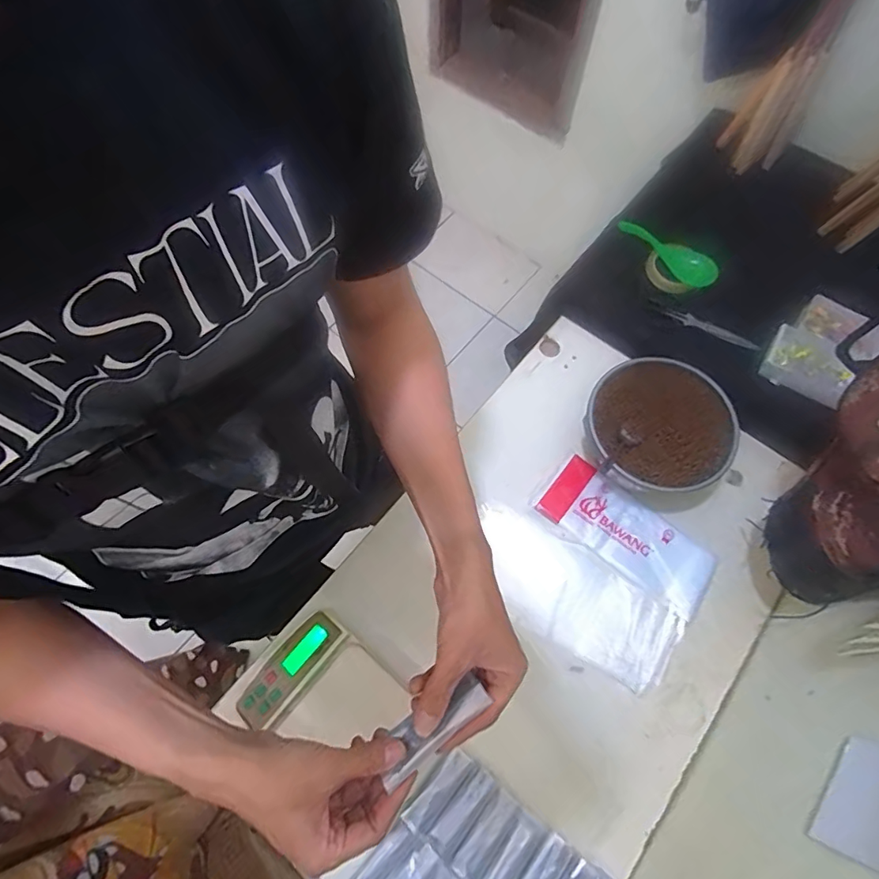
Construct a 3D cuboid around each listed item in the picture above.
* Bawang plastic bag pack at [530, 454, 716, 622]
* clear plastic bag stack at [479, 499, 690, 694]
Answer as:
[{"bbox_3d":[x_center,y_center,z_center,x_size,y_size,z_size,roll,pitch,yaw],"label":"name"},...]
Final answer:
[{"bbox_3d":[0.264,0.134,0.707,0.254,0.012,0.105,38,73,14],"label":"Bawang plastic bag pack"},{"bbox_3d":[0.174,0.209,0.679,0.295,0.011,0.128,29,71,11],"label":"clear plastic bag stack"}]

